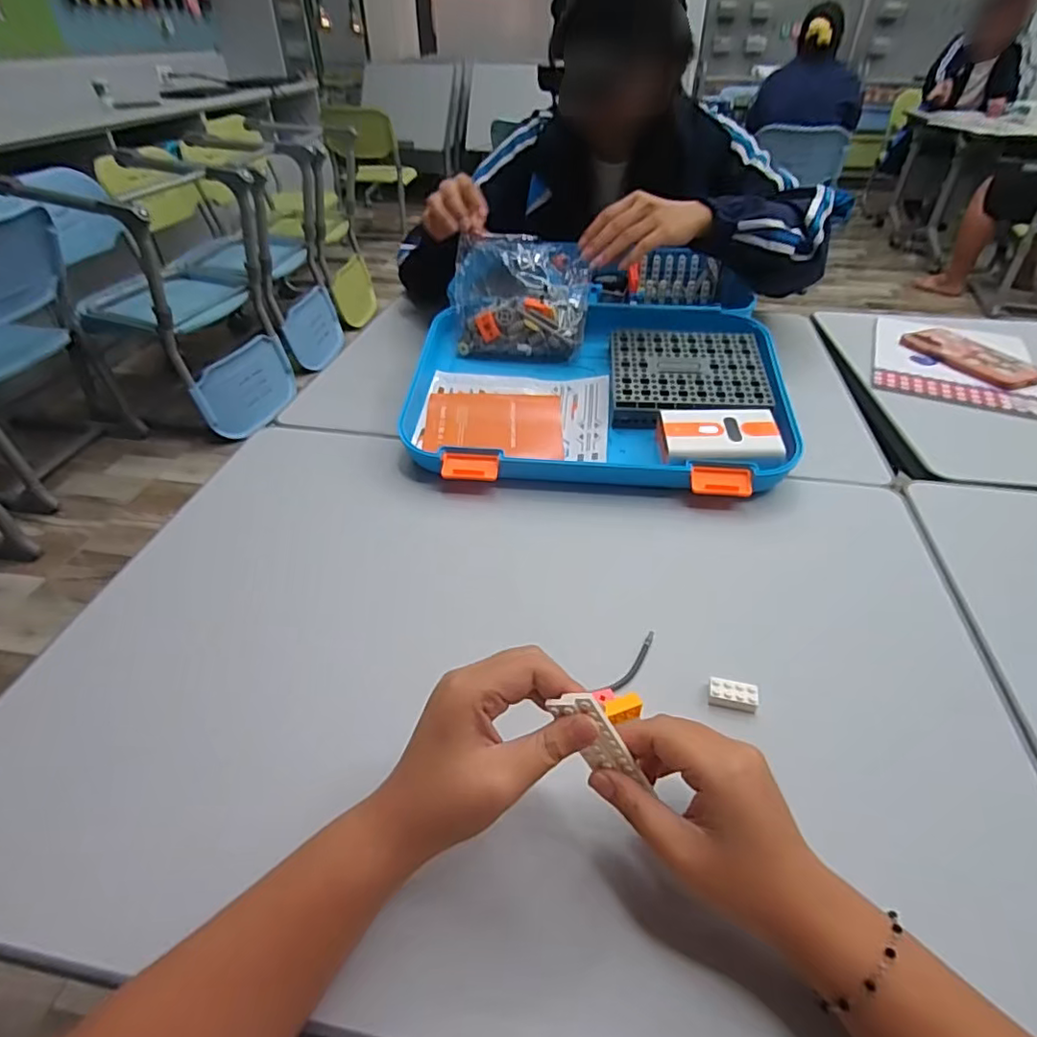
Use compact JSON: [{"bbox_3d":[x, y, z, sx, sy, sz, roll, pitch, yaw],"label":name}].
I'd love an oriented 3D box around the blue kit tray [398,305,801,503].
[{"bbox_3d":[0.088,-0.152,0.659,0.398,0.057,0.303,2,52,7],"label":"blue kit tray"}]

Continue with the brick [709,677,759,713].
[{"bbox_3d":[0.150,0.124,0.412,0.033,0.010,0.017,9,41,11],"label":"brick"}]

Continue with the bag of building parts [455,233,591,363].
[{"bbox_3d":[0.005,-0.263,0.699,0.149,0.141,0.027,4,1,6],"label":"bag of building parts"}]

